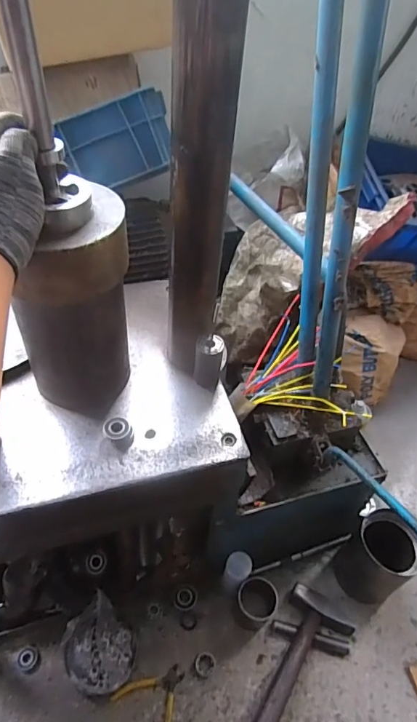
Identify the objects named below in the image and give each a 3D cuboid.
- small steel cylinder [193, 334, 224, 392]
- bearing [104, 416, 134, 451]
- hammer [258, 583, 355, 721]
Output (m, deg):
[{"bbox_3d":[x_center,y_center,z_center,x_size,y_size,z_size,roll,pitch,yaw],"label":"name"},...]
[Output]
[{"bbox_3d":[0.000,0.001,0.638,0.037,0.079,0.040,4,47,-2],"label":"small steel cylinder"},{"bbox_3d":[-0.114,0.091,0.585,0.036,0.027,0.031,22,49,14],"label":"bearing"},{"bbox_3d":[0.150,0.517,0.771,0.123,0.041,0.279,30,36,20],"label":"hammer"}]

